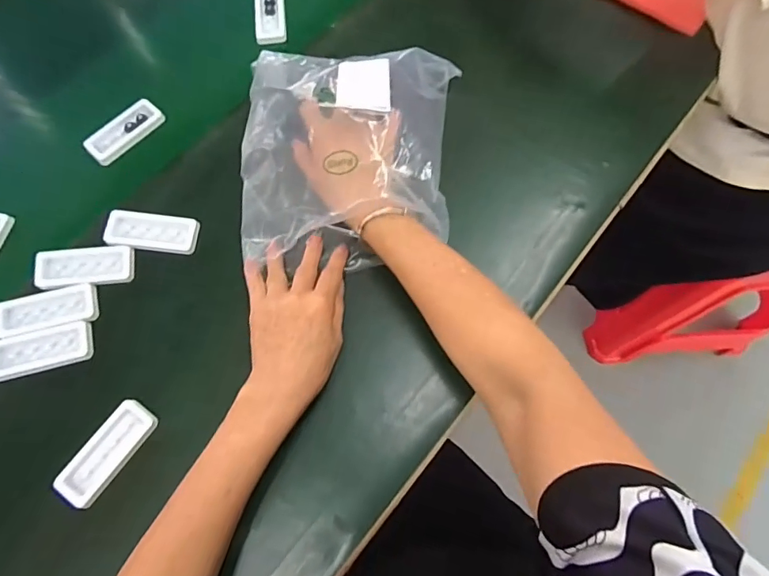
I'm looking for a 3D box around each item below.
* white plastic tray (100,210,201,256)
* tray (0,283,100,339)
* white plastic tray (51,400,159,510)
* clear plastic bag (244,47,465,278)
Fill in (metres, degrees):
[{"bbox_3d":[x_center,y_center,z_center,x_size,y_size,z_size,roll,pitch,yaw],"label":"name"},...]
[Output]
[{"bbox_3d":[-0.233,-0.058,0.475,0.087,0.013,0.038,7,68,3],"label":"white plastic tray"},{"bbox_3d":[-0.318,0.020,0.446,0.088,0.013,0.036,-13,69,-5],"label":"tray"},{"bbox_3d":[-0.238,0.140,0.405,0.037,0.014,0.086,34,72,13],"label":"white plastic tray"},{"bbox_3d":[-0.037,-0.139,0.469,0.204,0.087,0.232,2,68,1],"label":"clear plastic bag"}]

